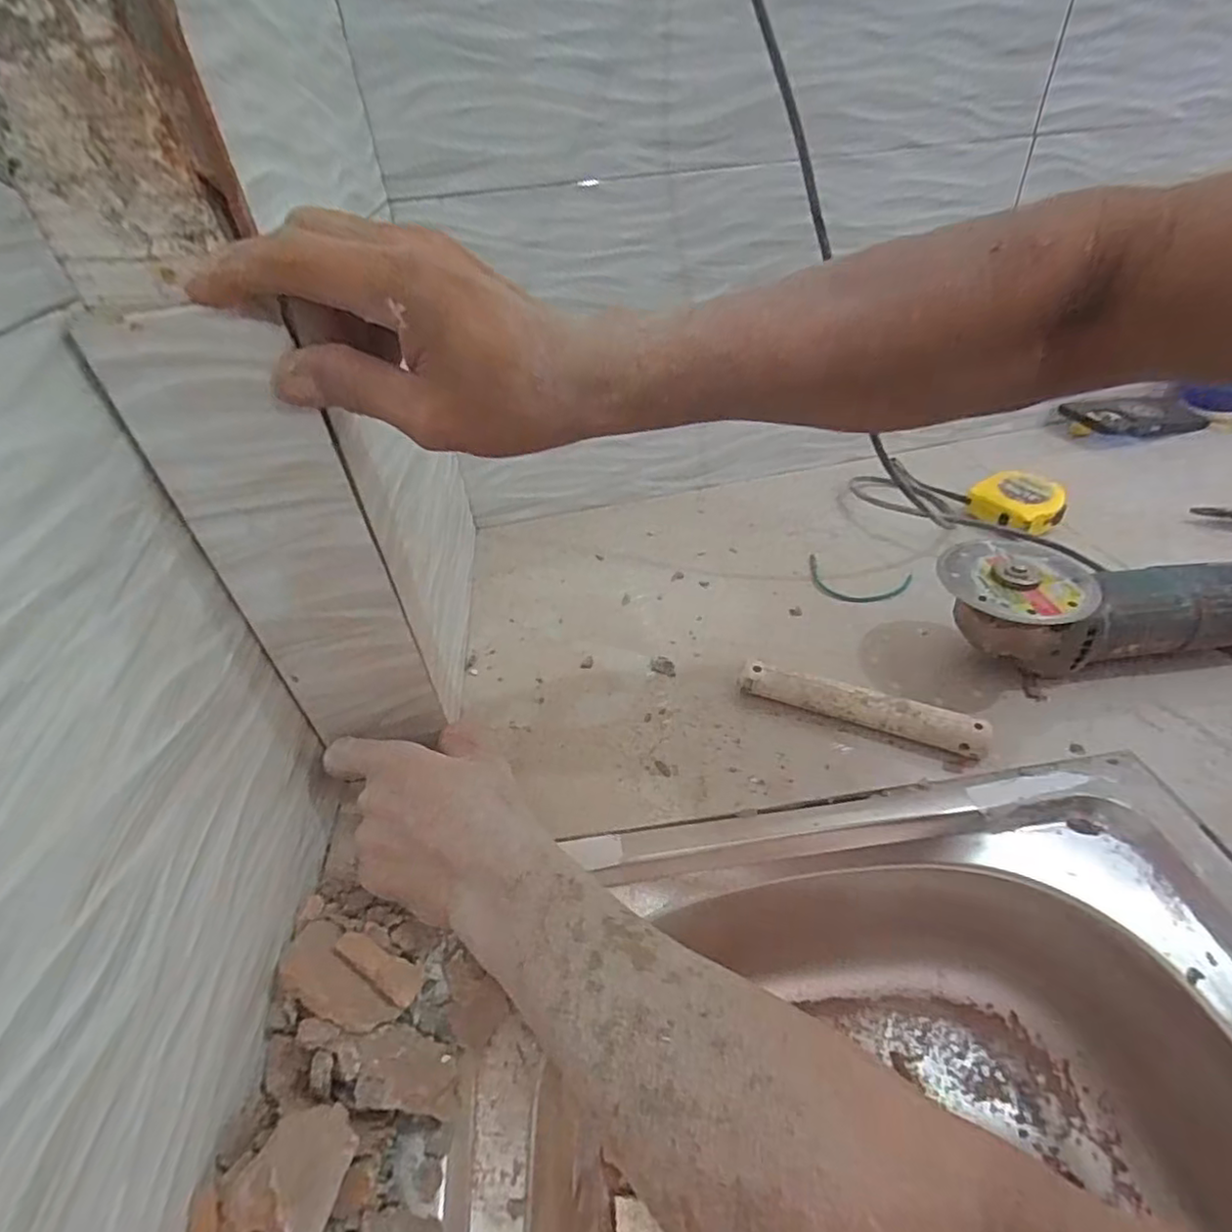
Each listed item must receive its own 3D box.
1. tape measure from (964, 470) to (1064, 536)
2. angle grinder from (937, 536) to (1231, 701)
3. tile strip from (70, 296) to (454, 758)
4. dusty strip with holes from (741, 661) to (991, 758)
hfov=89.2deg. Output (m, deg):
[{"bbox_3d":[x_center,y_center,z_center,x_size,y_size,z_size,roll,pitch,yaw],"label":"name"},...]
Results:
[{"bbox_3d":[0.388,-0.108,0.609,0.077,0.043,0.069,20,45,27],"label":"tape measure"},{"bbox_3d":[0.360,-0.011,0.460,0.261,0.084,0.093,-9,39,-6],"label":"angle grinder"},{"bbox_3d":[-0.160,-0.022,0.324,0.075,0.258,0.004,-14,42,-7],"label":"tile strip"},{"bbox_3d":[0.166,0.064,0.430,0.154,0.028,0.018,14,42,21],"label":"dusty strip with holes"}]

